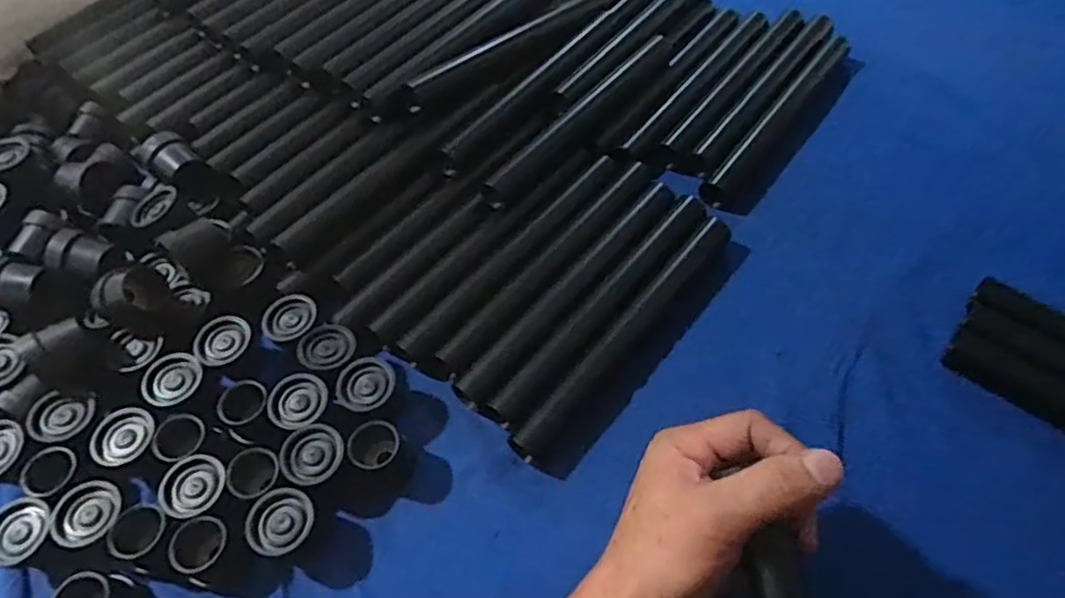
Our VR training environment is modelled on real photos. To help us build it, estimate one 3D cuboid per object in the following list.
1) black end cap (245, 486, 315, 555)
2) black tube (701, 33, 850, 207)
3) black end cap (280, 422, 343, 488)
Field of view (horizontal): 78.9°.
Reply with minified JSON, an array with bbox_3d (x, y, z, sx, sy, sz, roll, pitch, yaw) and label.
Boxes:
[{"bbox_3d":[-0.137,0.128,0.365,0.033,0.031,0.034,-1,57,2],"label":"black end cap"},{"bbox_3d":[0.208,-0.152,0.541,0.023,0.018,0.231,33,64,21],"label":"black tube"},{"bbox_3d":[-0.126,0.096,0.382,0.034,0.029,0.034,-1,57,2],"label":"black end cap"}]

